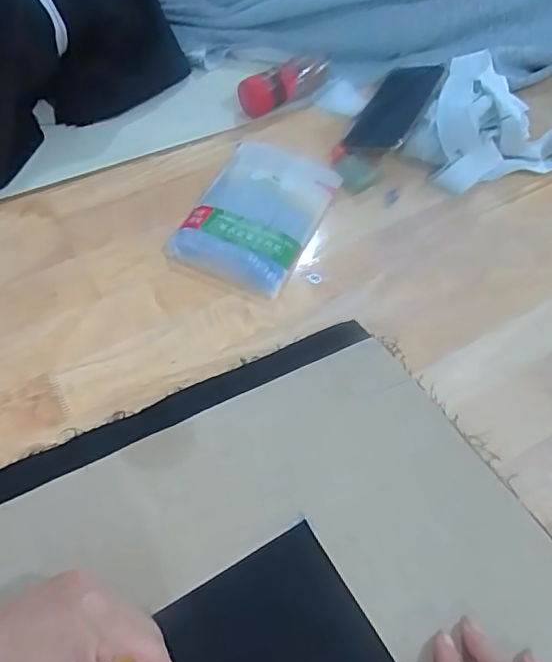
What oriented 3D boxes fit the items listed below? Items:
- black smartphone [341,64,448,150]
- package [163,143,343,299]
[{"bbox_3d":[0.129,-0.241,0.610,0.073,0.010,0.120,18,71,28],"label":"black smartphone"},{"bbox_3d":[-0.015,-0.120,0.545,0.116,0.021,0.180,22,56,11],"label":"package"}]

